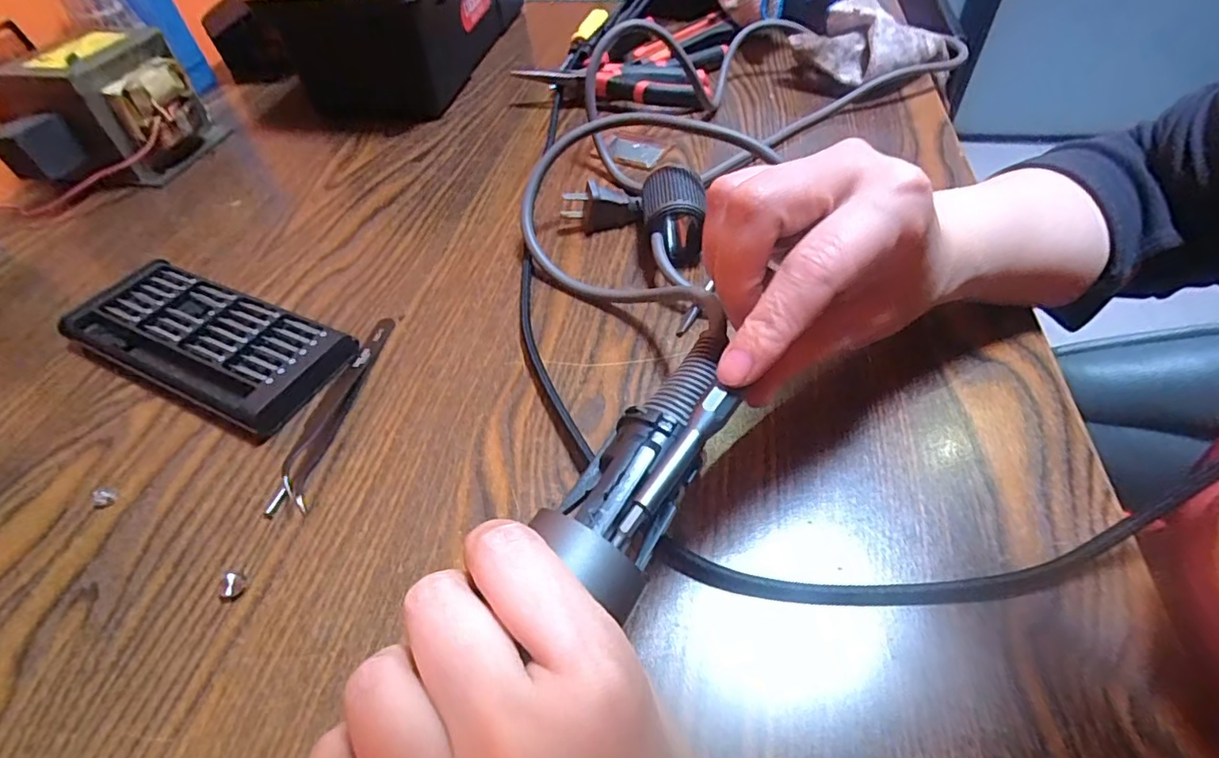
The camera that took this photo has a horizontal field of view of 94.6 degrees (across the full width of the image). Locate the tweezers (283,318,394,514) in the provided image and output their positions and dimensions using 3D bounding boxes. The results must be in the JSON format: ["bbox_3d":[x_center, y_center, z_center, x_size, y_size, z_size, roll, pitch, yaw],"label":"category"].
[{"bbox_3d":[-0.131,0.010,0.274,0.014,0.006,0.114,3,49,6],"label":"tweezers"}]

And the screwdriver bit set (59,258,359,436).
[{"bbox_3d":[-0.211,-0.020,0.297,0.159,0.015,0.062,20,53,19],"label":"screwdriver bit set"}]

